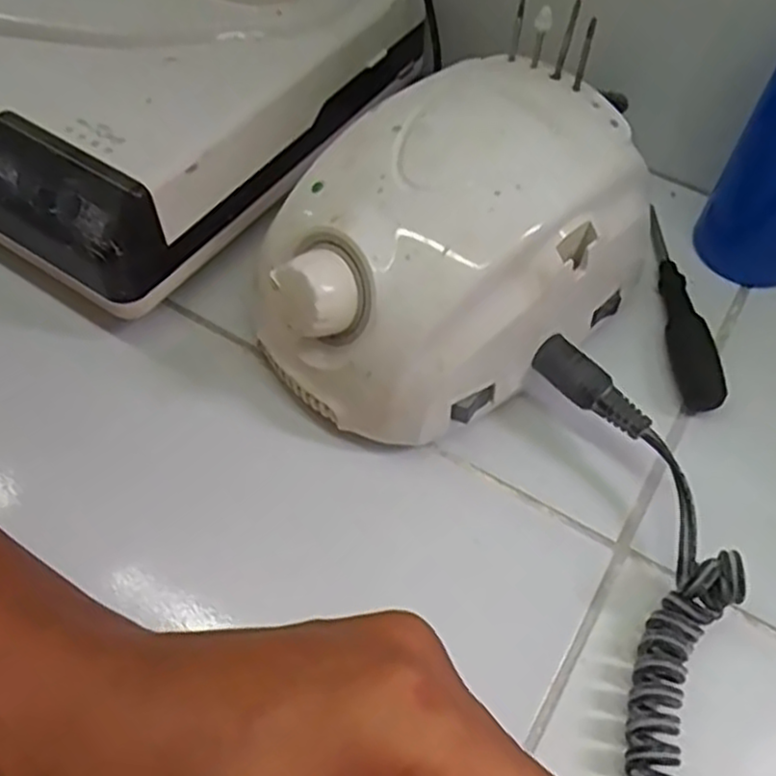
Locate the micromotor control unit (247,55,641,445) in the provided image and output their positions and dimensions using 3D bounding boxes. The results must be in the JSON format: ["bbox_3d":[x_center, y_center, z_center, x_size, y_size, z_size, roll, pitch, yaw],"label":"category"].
[{"bbox_3d":[0.023,-0.047,0.282,0.137,0.083,0.092,-34,63,-22],"label":"micromotor control unit"}]

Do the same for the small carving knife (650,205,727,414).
[{"bbox_3d":[0.125,-0.034,0.320,0.017,0.012,0.104,4,56,1],"label":"small carving knife"}]

